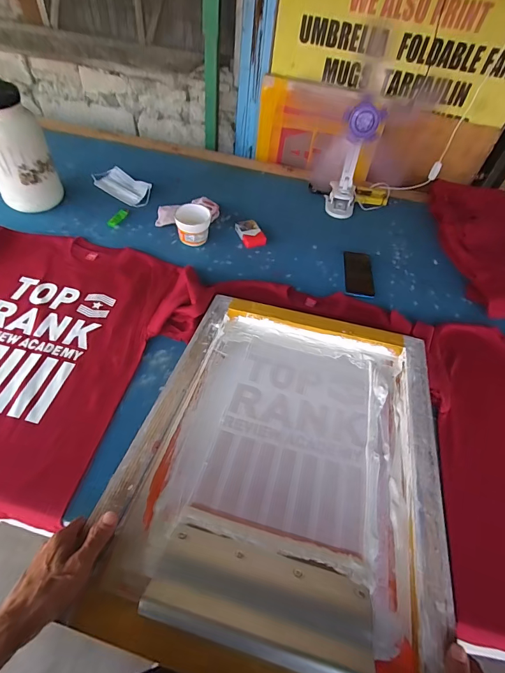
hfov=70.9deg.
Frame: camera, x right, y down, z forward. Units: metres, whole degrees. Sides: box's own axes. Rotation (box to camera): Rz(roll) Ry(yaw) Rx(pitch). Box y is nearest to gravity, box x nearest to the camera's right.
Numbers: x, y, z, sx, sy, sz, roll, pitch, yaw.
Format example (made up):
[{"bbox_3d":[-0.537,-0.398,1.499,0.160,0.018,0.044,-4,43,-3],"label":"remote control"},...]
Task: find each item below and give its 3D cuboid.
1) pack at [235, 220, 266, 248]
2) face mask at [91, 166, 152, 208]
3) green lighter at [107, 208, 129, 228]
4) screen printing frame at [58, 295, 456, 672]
[{"bbox_3d":[-0.006,-0.289,0.989,0.065,0.018,0.097,-16,56,-18],"label":"pack"},{"bbox_3d":[-0.390,-0.460,1.073,0.203,0.016,0.093,32,55,17],"label":"face mask"},{"bbox_3d":[-0.373,-0.334,0.990,0.024,0.013,0.083,20,53,9],"label":"green lighter"},{"bbox_3d":[0.057,0.170,0.575,0.451,0.053,0.591,13,43,8],"label":"screen printing frame"}]

